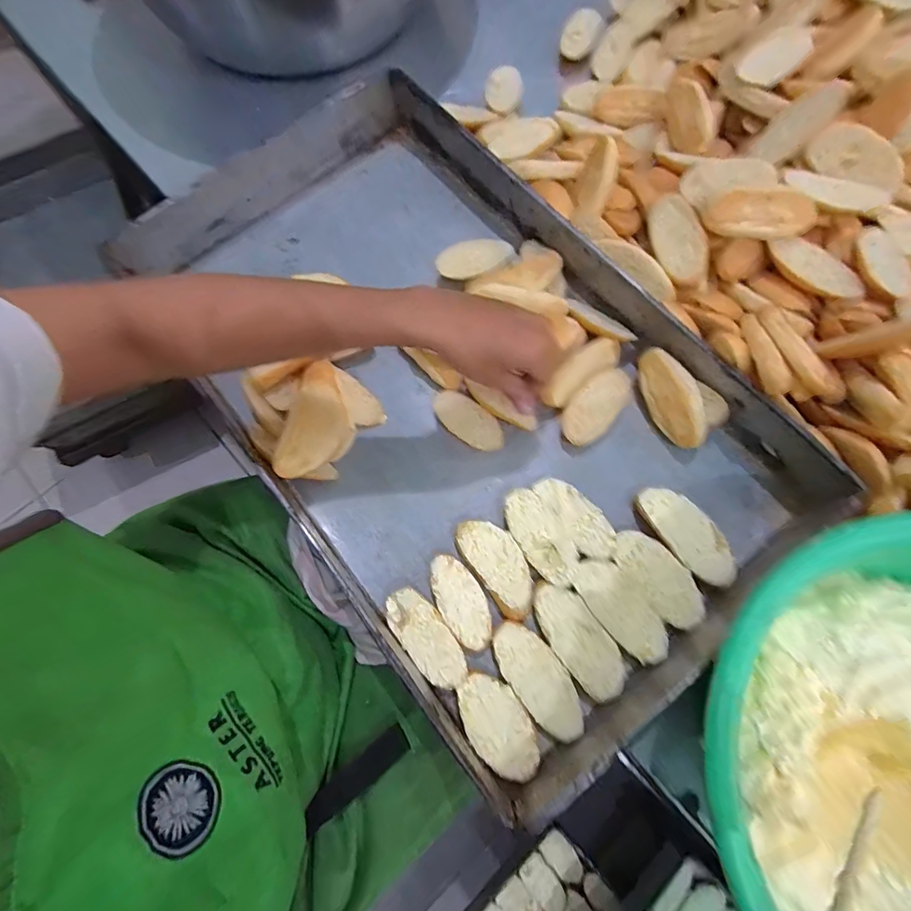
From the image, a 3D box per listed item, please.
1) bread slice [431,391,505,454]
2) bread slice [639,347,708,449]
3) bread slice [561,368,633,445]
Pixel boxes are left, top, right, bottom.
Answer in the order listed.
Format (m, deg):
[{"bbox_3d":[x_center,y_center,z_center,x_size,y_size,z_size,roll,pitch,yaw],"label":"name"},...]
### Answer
[{"bbox_3d":[0.013,-0.033,0.434,0.074,0.008,0.037,40,79,12],"label":"bread slice"},{"bbox_3d":[0.200,-0.053,0.423,0.045,0.015,0.094,-32,78,31],"label":"bread slice"},{"bbox_3d":[0.134,-0.048,0.435,0.082,0.014,0.042,-44,96,-10],"label":"bread slice"}]

